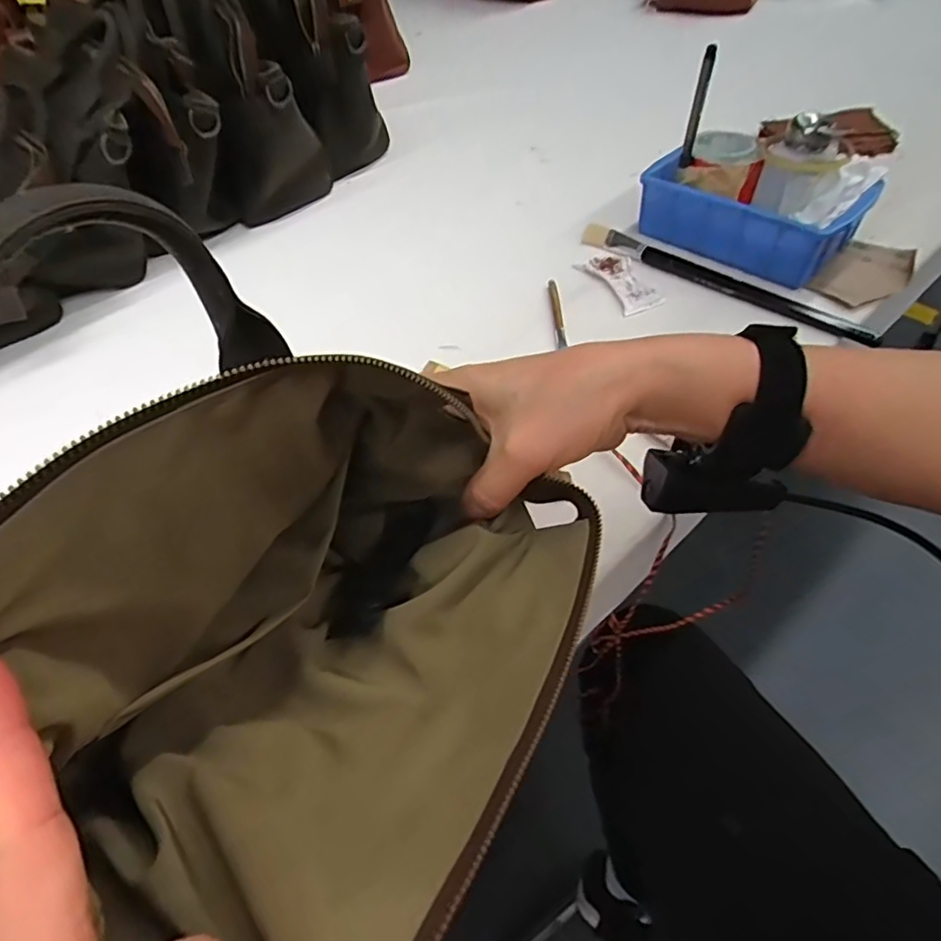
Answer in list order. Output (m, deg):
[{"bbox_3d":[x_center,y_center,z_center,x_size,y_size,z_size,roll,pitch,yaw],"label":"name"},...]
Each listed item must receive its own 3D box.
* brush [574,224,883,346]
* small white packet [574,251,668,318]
[{"bbox_3d":[0.233,-0.185,0.578,0.299,0.017,0.022,36,61,28],"label":"brush"},{"bbox_3d":[0.148,-0.188,0.593,0.046,0.004,0.094,-18,52,-12],"label":"small white packet"}]

